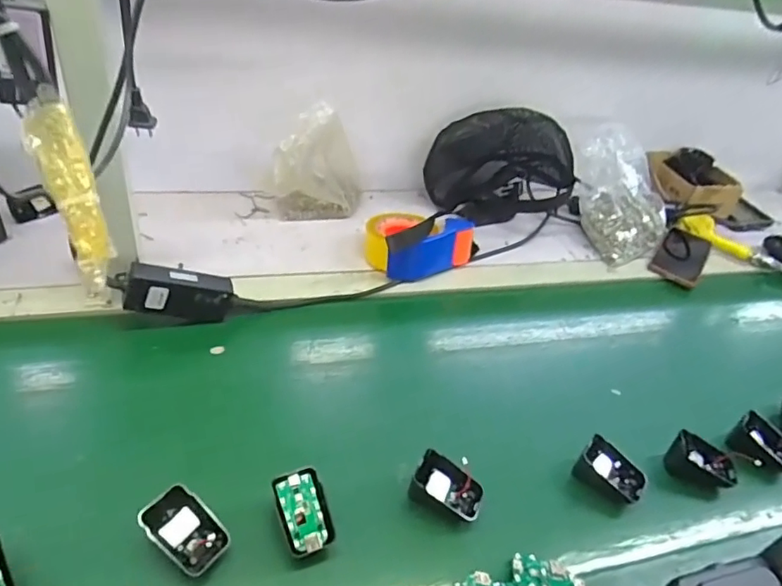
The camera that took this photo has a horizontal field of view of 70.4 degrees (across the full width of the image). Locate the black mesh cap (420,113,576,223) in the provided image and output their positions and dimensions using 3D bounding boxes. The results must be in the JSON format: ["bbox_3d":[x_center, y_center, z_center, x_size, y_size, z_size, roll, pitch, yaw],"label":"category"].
[{"bbox_3d":[0.177,-0.211,0.935,0.226,0.175,0.115,1,36,-8],"label":"black mesh cap"}]

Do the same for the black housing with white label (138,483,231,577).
[{"bbox_3d":[-0.171,0.197,0.458,0.070,0.015,0.044,46,49,2],"label":"black housing with white label"}]

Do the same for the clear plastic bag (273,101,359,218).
[{"bbox_3d":[-0.111,-0.191,0.847,0.130,0.164,0.091,6,36,-2],"label":"clear plastic bag"}]

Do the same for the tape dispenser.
[{"bbox_3d":[0.038,-0.082,0.817,0.161,0.077,0.108,-17,42,-29],"label":"tape dispenser"}]

